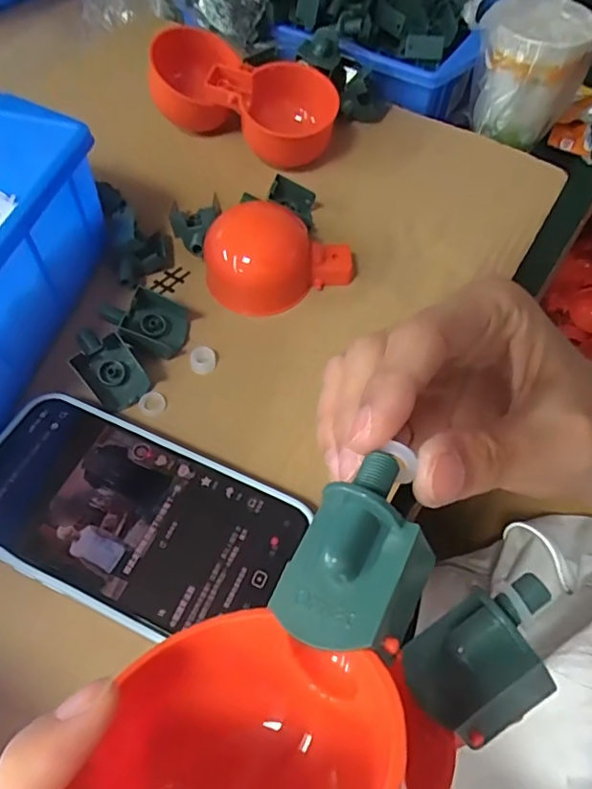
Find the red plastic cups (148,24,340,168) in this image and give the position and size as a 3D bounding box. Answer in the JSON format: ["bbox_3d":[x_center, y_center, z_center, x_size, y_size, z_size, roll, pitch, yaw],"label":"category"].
[{"bbox_3d":[-0.034,-0.197,0.366,0.126,0.056,0.066,19,59,13],"label":"red plastic cups"}]

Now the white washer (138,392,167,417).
[{"bbox_3d":[-0.073,0.004,0.272,0.013,0.004,0.013,0,57,1],"label":"white washer"}]

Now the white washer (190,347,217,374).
[{"bbox_3d":[-0.049,-0.018,0.286,0.014,0.005,0.014,0,57,1],"label":"white washer"}]

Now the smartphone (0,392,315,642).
[{"bbox_3d":[-0.073,0.052,0.234,0.141,0.012,0.074,20,59,14],"label":"smartphone"}]

